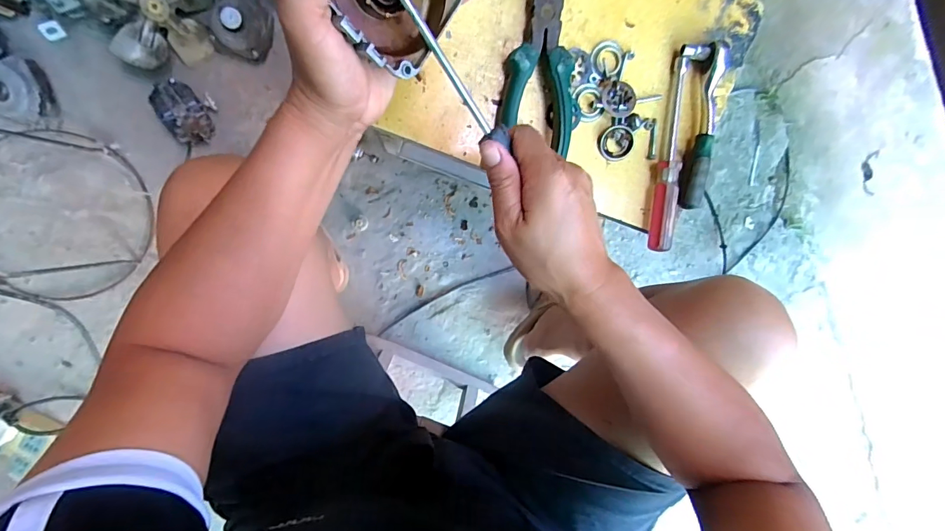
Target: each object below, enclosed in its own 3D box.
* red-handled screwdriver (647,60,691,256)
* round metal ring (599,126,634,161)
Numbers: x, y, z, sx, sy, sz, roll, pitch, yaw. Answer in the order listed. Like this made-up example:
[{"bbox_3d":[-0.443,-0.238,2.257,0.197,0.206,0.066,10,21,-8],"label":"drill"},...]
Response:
[{"bbox_3d":[0.190,-0.103,0.410,0.021,0.017,0.178,7,93,-8],"label":"red-handled screwdriver"},{"bbox_3d":[0.137,-0.116,0.408,0.030,0.010,0.030,-1,94,-7],"label":"round metal ring"}]

